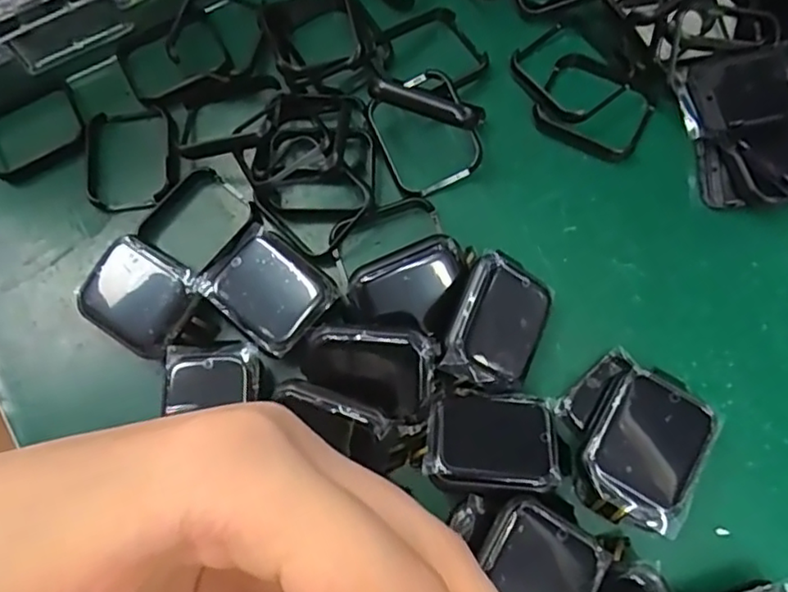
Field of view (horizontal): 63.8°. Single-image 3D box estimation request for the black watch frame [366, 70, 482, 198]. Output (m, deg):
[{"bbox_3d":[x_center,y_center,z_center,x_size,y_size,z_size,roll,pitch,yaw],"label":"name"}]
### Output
[{"bbox_3d":[0.012,-0.064,0.250,0.038,0.009,0.044,-26,92,-1],"label":"black watch frame"}]

